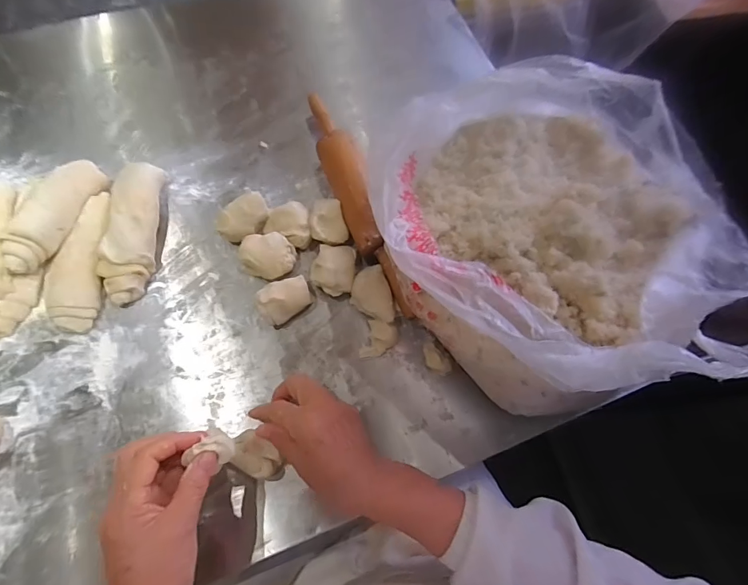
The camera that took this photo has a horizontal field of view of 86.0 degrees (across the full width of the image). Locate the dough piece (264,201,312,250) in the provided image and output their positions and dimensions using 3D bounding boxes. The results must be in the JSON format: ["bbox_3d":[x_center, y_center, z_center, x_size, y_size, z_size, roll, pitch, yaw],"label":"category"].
[{"bbox_3d":[-0.107,-0.080,0.497,0.055,0.031,0.059,-8,70,-5],"label":"dough piece"}]

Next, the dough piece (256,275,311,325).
[{"bbox_3d":[-0.098,0.007,0.457,0.056,0.039,0.042,-37,75,-14],"label":"dough piece"}]

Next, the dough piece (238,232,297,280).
[{"bbox_3d":[-0.126,-0.044,0.479,0.061,0.032,0.052,31,72,9],"label":"dough piece"}]

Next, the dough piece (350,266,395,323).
[{"bbox_3d":[-0.002,0.008,0.464,0.044,0.038,0.065,-19,72,-9],"label":"dough piece"}]

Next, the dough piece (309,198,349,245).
[{"bbox_3d":[-0.056,-0.084,0.498,0.044,0.037,0.053,-7,70,-5],"label":"dough piece"}]

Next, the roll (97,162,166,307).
[{"bbox_3d":[-0.286,-0.073,0.474,0.058,0.043,0.169,-8,70,-5],"label":"roll"}]

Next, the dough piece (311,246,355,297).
[{"bbox_3d":[-0.048,-0.027,0.474,0.049,0.038,0.058,9,70,1],"label":"dough piece"}]

